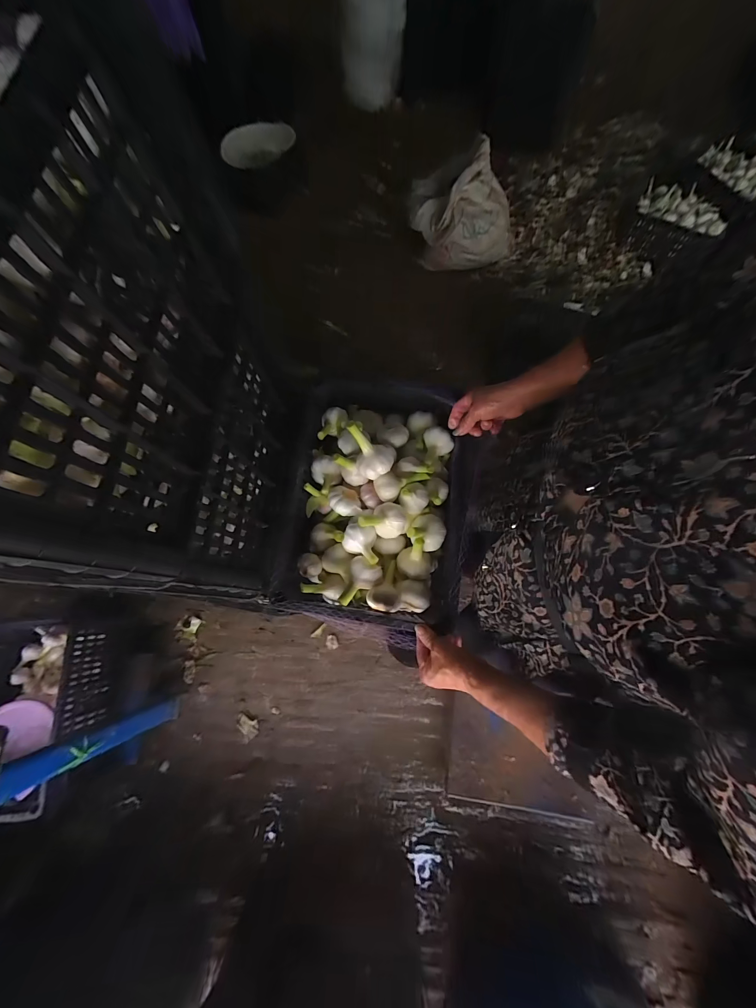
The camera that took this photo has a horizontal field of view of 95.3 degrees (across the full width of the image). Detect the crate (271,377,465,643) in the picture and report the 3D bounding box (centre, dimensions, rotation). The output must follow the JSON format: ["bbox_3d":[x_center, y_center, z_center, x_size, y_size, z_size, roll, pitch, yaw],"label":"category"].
[{"bbox_3d":[-0.013,-0.017,0.629,0.295,0.132,0.437,3,72,2],"label":"crate"}]

